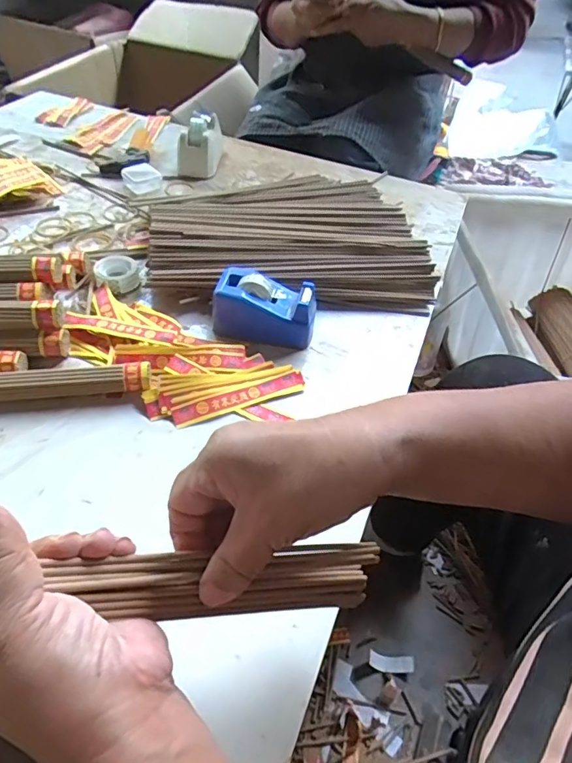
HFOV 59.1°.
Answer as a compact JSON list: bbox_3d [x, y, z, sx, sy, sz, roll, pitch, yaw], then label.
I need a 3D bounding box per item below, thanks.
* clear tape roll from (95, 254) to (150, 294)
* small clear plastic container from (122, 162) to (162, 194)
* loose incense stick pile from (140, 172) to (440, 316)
[{"bbox_3d":[-0.183,-0.119,0.560,0.053,0.020,0.047,2,47,-4],"label":"clear tape roll"},{"bbox_3d":[-0.205,-0.293,0.722,0.046,0.026,0.038,-30,57,-29],"label":"small clear plastic container"},{"bbox_3d":[-0.002,-0.203,0.645,0.323,0.041,0.314,-2,47,-8],"label":"loose incense stick pile"}]

